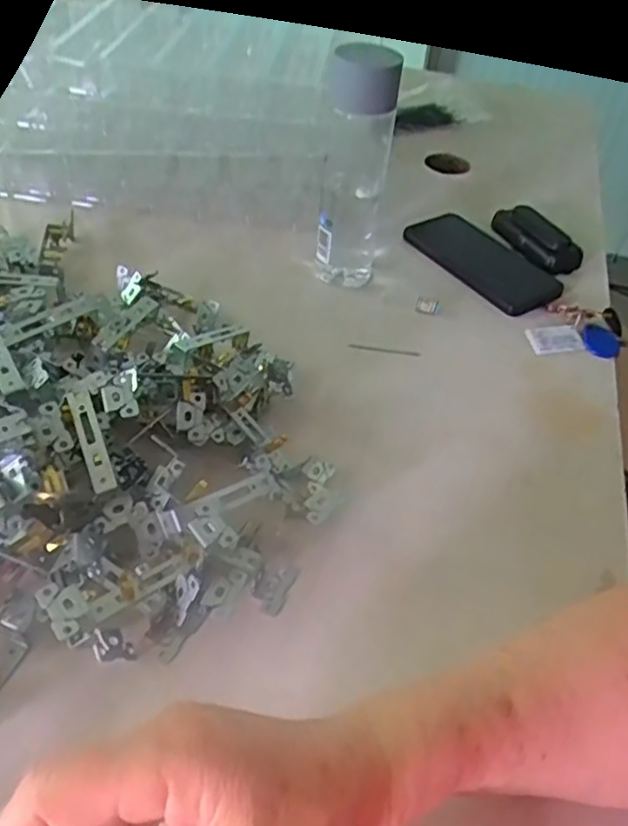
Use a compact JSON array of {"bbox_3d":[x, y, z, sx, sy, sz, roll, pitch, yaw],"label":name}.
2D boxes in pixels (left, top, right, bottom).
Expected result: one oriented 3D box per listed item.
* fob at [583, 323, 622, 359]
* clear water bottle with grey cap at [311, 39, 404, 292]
[{"bbox_3d":[0.263,-0.065,0.599,0.035,0.009,0.045,23,48,18],"label":"fob"},{"bbox_3d":[0.036,-0.216,0.575,0.056,0.201,0.070,8,46,4],"label":"clear water bottle with grey cap"}]

